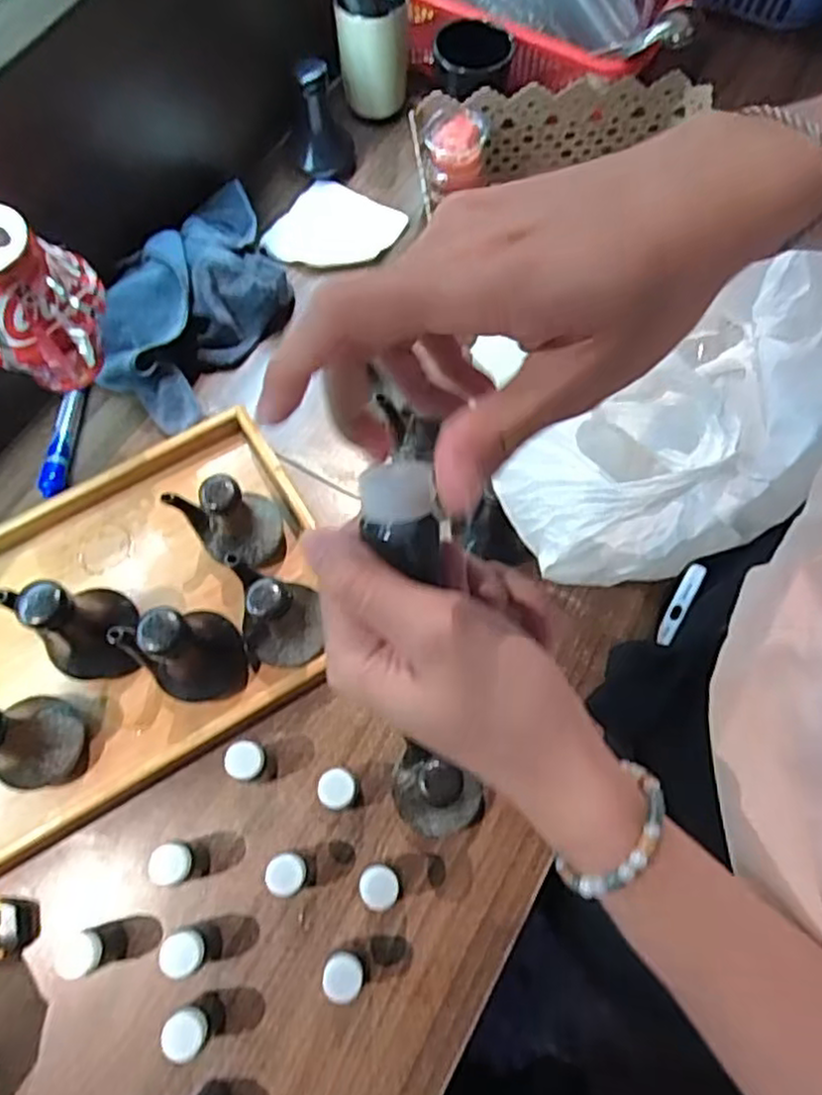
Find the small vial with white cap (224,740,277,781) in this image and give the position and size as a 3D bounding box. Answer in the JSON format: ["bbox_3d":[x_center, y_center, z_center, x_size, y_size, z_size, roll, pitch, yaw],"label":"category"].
[{"bbox_3d":[-0.118,0.159,0.523,0.025,0.063,0.025,5,69,2],"label":"small vial with white cap"}]

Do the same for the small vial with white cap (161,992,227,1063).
[{"bbox_3d":[-0.142,0.315,0.467,0.027,0.056,0.027,0,69,0],"label":"small vial with white cap"}]

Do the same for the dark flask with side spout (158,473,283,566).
[{"bbox_3d":[-0.139,-0.022,0.564,0.065,0.098,0.072,-42,74,-15],"label":"dark flask with side spout"}]

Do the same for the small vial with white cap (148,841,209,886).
[{"bbox_3d":[-0.164,0.223,0.502,0.027,0.052,0.026,0,69,0],"label":"small vial with white cap"}]

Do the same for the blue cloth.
[{"bbox_3d":[-0.196,-0.241,0.668,0.127,0.074,0.252,27,71,10],"label":"blue cloth"}]

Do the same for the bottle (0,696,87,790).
[{"bbox_3d":[-0.280,0.134,0.506,0.067,0.093,0.063,0,69,0],"label":"bottle"}]

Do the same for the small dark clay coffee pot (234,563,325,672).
[{"bbox_3d":[-0.100,0.051,0.540,0.066,0.096,0.070,0,69,0],"label":"small dark clay coffee pot"}]

